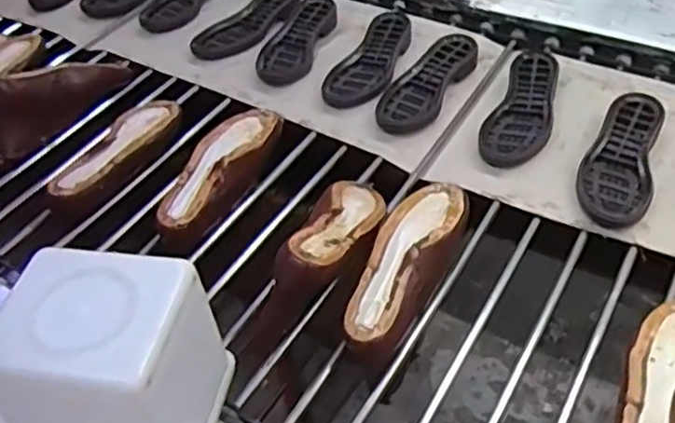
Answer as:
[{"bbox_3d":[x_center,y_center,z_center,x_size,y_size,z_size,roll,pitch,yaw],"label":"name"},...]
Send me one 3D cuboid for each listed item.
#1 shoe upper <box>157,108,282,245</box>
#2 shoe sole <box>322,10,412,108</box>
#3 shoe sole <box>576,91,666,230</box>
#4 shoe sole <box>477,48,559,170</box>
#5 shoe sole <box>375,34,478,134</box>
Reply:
[{"bbox_3d":[-0.160,-0.047,0.917,0.092,0.067,0.239,24,52,28],"label":"shoe upper"},{"bbox_3d":[0.054,-0.254,1.121,0.095,0.026,0.241,11,47,18],"label":"shoe sole"},{"bbox_3d":[0.369,-0.073,0.895,0.089,0.034,0.240,13,48,20],"label":"shoe sole"},{"bbox_3d":[0.275,-0.155,0.997,0.088,0.027,0.237,16,49,23],"label":"shoe sole"},{"bbox_3d":[0.136,-0.200,1.056,0.087,0.035,0.226,21,51,27],"label":"shoe sole"}]

